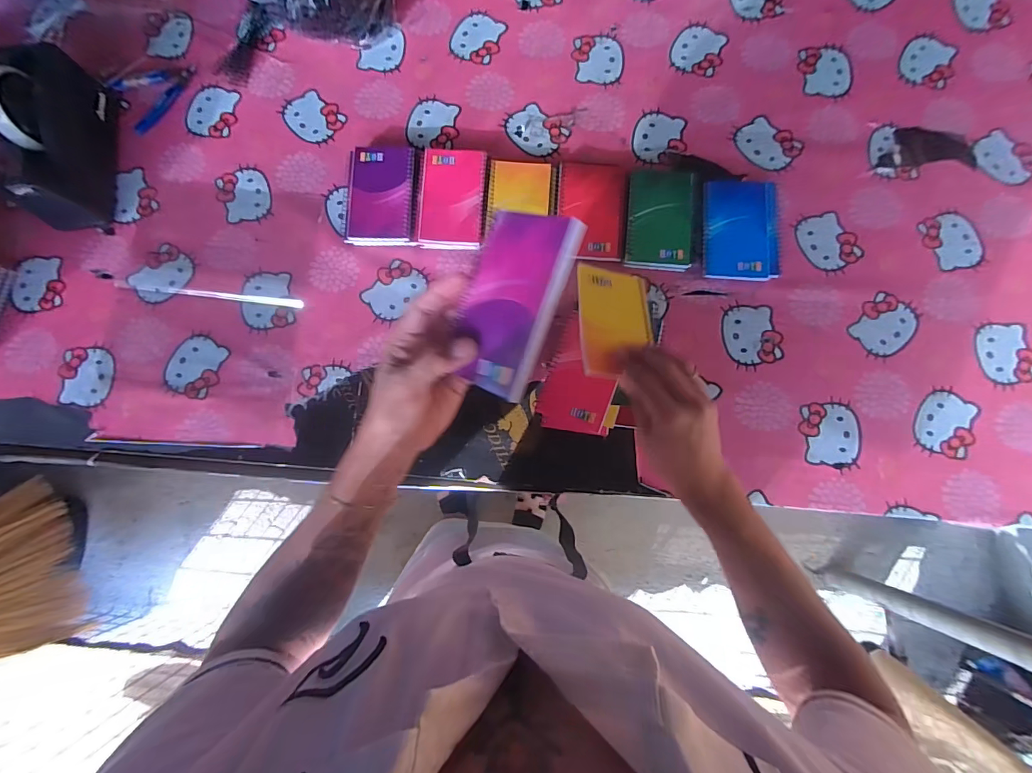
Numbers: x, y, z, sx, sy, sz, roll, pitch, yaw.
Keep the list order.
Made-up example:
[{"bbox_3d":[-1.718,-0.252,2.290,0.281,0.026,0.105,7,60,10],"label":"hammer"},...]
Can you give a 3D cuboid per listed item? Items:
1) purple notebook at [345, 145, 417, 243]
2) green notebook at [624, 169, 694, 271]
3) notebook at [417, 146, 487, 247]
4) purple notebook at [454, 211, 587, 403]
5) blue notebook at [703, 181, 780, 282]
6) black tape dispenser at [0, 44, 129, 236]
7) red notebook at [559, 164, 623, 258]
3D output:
[{"bbox_3d":[-0.180,-0.255,0.593,0.088,0.025,0.135,1,81,1],"label":"purple notebook"},{"bbox_3d":[0.190,-0.220,0.584,0.084,0.016,0.138,5,81,2],"label":"green notebook"},{"bbox_3d":[-0.082,-0.250,0.590,0.083,0.025,0.133,3,81,1],"label":"notebook"},{"bbox_3d":[-0.006,-0.061,0.321,0.078,0.013,0.125,27,101,36],"label":"purple notebook"},{"bbox_3d":[0.296,-0.205,0.582,0.096,0.019,0.136,4,81,2],"label":"blue notebook"},{"bbox_3d":[-0.596,-0.322,0.564,0.083,0.116,0.210,-4,81,0],"label":"black tape dispenser"},{"bbox_3d":[0.099,-0.233,0.580,0.085,0.006,0.138,5,79,-4],"label":"red notebook"}]

